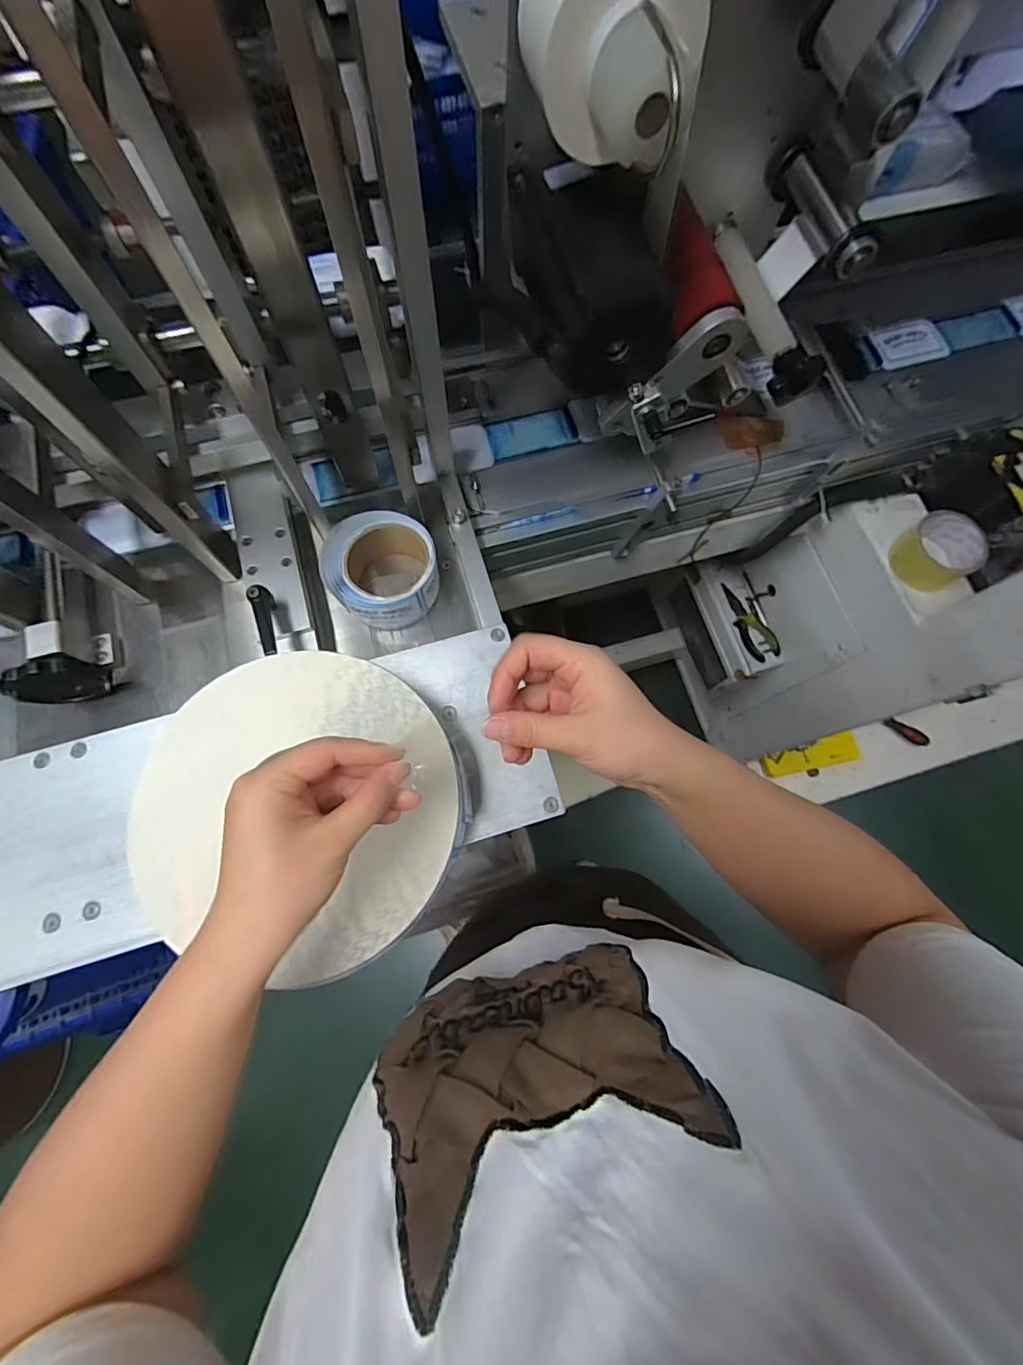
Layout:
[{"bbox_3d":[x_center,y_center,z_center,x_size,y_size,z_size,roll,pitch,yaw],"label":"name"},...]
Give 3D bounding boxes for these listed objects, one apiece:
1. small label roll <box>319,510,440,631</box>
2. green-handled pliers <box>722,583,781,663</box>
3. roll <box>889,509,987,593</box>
[{"bbox_3d":[-0.127,-0.111,0.526,0.107,0.050,0.106,0,74,-1],"label":"small label roll"},{"bbox_3d":[0.419,-0.108,0.949,0.055,0.019,0.153,-26,76,-9],"label":"green-handled pliers"},{"bbox_3d":[0.536,-0.164,0.667,0.084,0.057,0.083,0,74,-1],"label":"roll"}]

